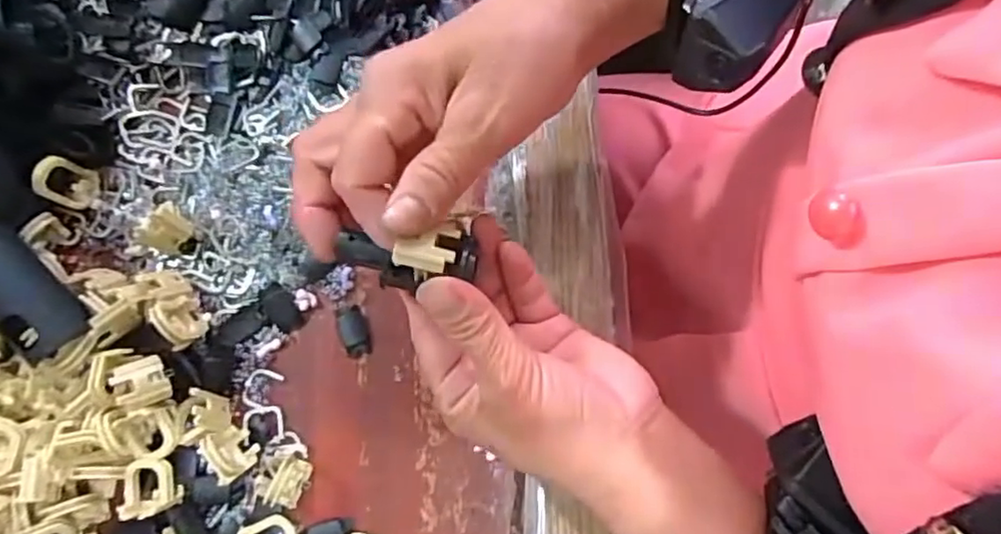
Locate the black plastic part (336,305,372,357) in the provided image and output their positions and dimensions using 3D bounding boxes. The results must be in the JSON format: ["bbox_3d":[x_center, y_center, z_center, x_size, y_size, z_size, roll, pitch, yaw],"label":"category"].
[{"bbox_3d":[-0.073,0.031,0.306,0.014,0.004,0.026,-15,79,-4],"label":"black plastic part"}]

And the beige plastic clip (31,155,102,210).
[{"bbox_3d":[-0.217,-0.042,0.309,0.010,0.028,0.022,11,72,42],"label":"beige plastic clip"}]

